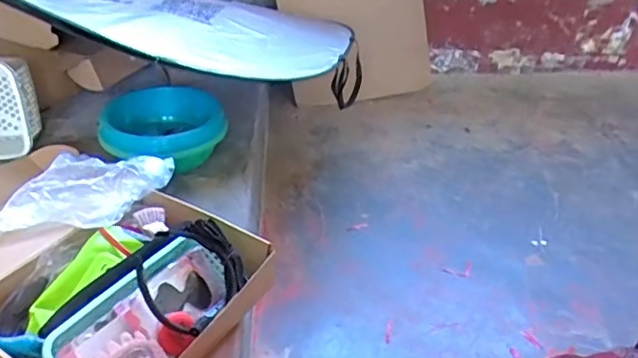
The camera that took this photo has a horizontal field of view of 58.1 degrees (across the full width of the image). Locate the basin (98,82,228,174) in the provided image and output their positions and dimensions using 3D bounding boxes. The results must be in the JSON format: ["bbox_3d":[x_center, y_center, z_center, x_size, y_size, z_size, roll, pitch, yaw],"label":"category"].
[{"bbox_3d":[-0.307,-0.094,1.157,0.231,0.121,0.170,0,34,-1],"label":"basin"}]

